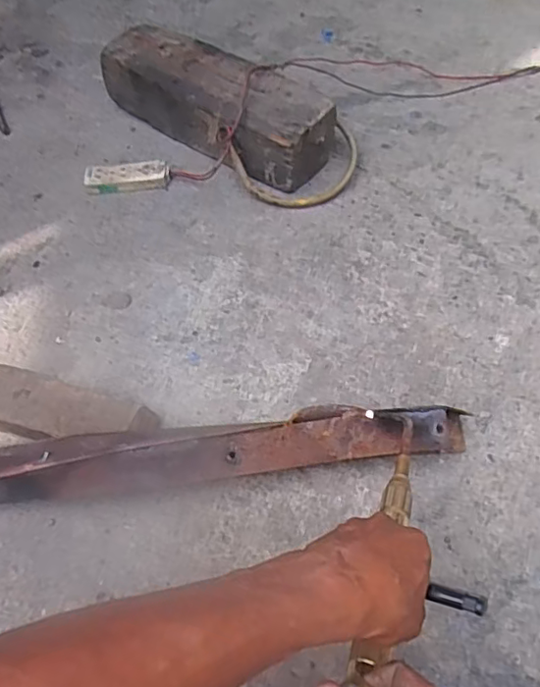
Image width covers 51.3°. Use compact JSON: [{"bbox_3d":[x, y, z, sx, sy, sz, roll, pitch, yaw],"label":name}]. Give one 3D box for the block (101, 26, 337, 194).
[{"bbox_3d":[-0.100,-0.409,0.967,0.426,0.121,0.147,37,64,24],"label":"block"}]

